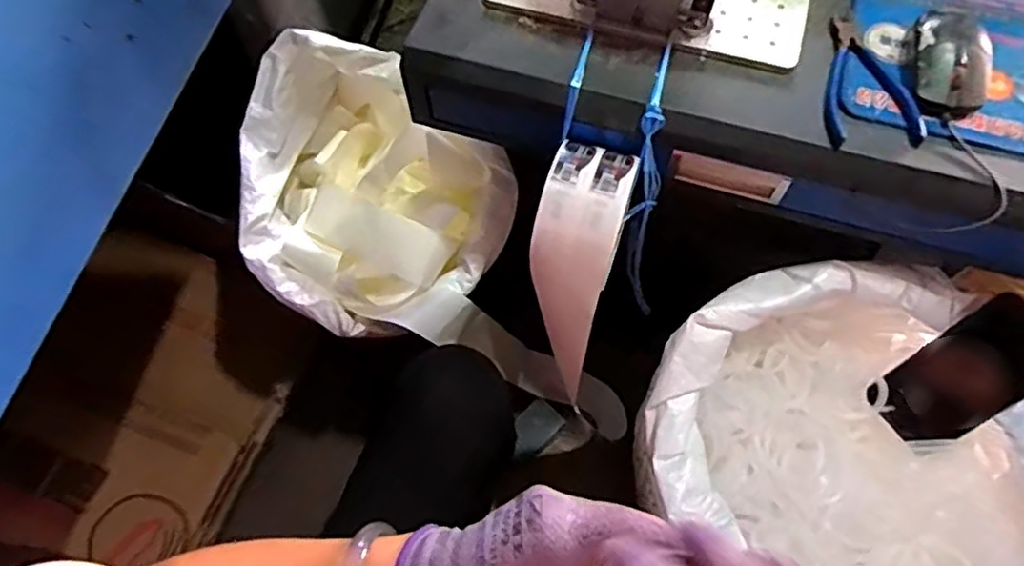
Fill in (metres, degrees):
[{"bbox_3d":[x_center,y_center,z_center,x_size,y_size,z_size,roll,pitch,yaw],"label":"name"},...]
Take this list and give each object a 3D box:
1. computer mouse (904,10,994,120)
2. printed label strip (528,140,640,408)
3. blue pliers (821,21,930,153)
[{"bbox_3d":[0.381,-0.198,0.570,0.063,0.032,0.107,17,63,9],"label":"computer mouse"},{"bbox_3d":[0.058,-0.004,0.618,0.081,0.240,0.068,7,23,4],"label":"printed label strip"},{"bbox_3d":[0.312,-0.182,0.579,0.077,0.010,0.139,1,62,1],"label":"blue pliers"}]

